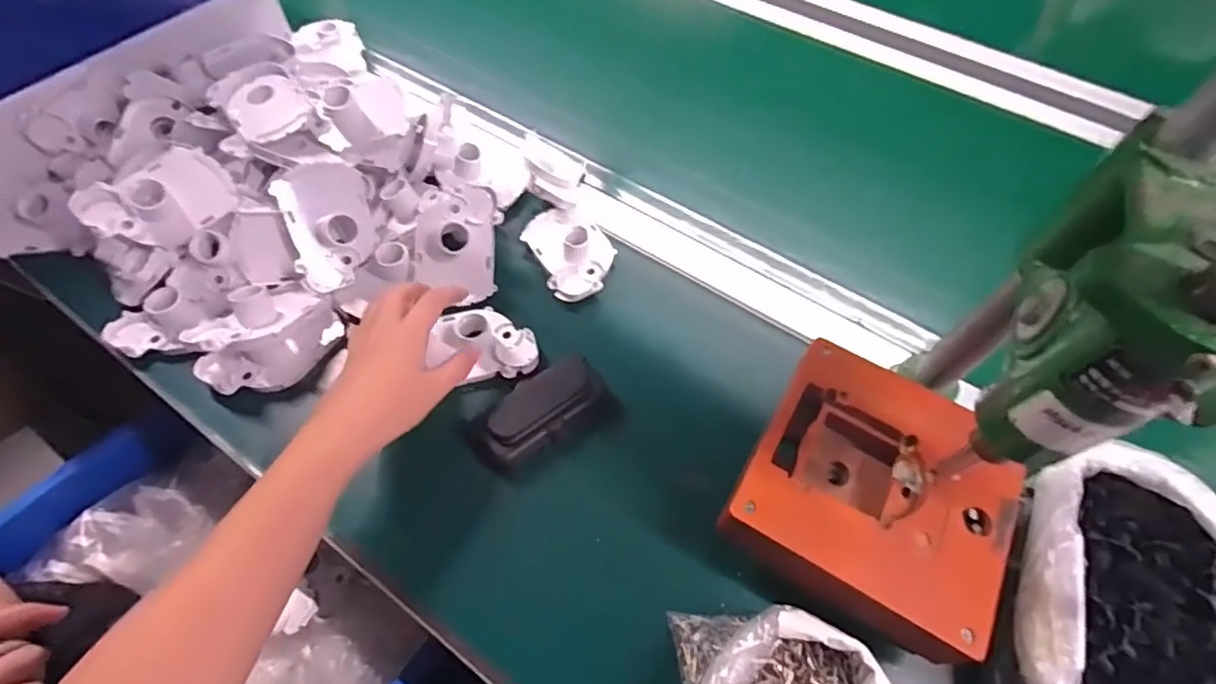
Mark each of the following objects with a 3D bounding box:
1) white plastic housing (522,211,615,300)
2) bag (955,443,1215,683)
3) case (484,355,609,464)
[{"bbox_3d":[-0.033,-0.088,0.538,0.070,0.030,0.100,-26,61,-17],"label":"white plastic housing"},{"bbox_3d":[0.312,0.180,0.359,0.132,0.066,0.229,30,61,17],"label":"bag"},{"bbox_3d":[-0.052,0.047,0.448,0.100,0.021,0.052,-35,64,-22],"label":"case"}]

